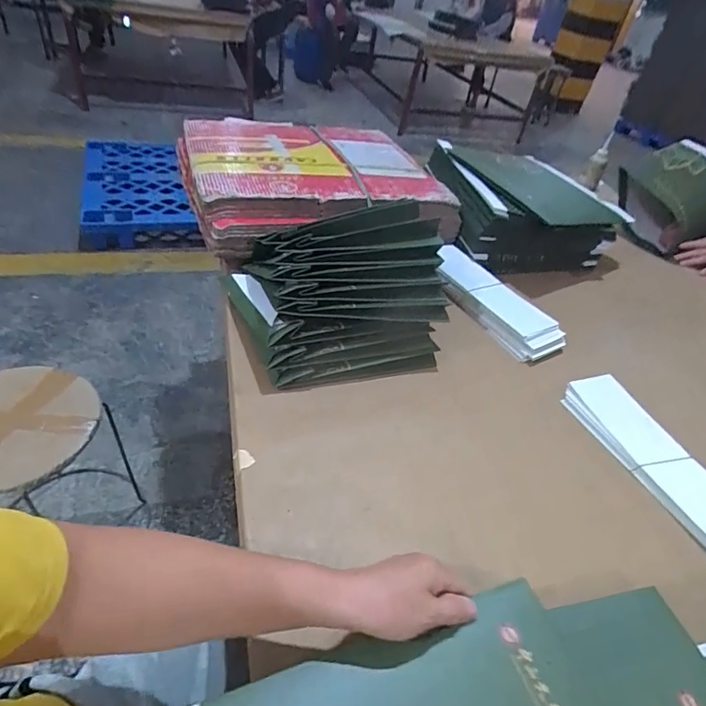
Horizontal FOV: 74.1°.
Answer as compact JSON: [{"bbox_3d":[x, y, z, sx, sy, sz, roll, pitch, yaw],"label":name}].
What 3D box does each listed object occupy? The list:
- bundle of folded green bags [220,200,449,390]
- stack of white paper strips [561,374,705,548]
[{"bbox_3d":[-0.024,-0.092,0.726,0.324,0.173,0.250,-5,44,-12],"label":"bundle of folded green bags"},{"bbox_3d":[0.432,0.146,0.654,0.091,0.043,0.305,-11,45,-23],"label":"stack of white paper strips"}]

